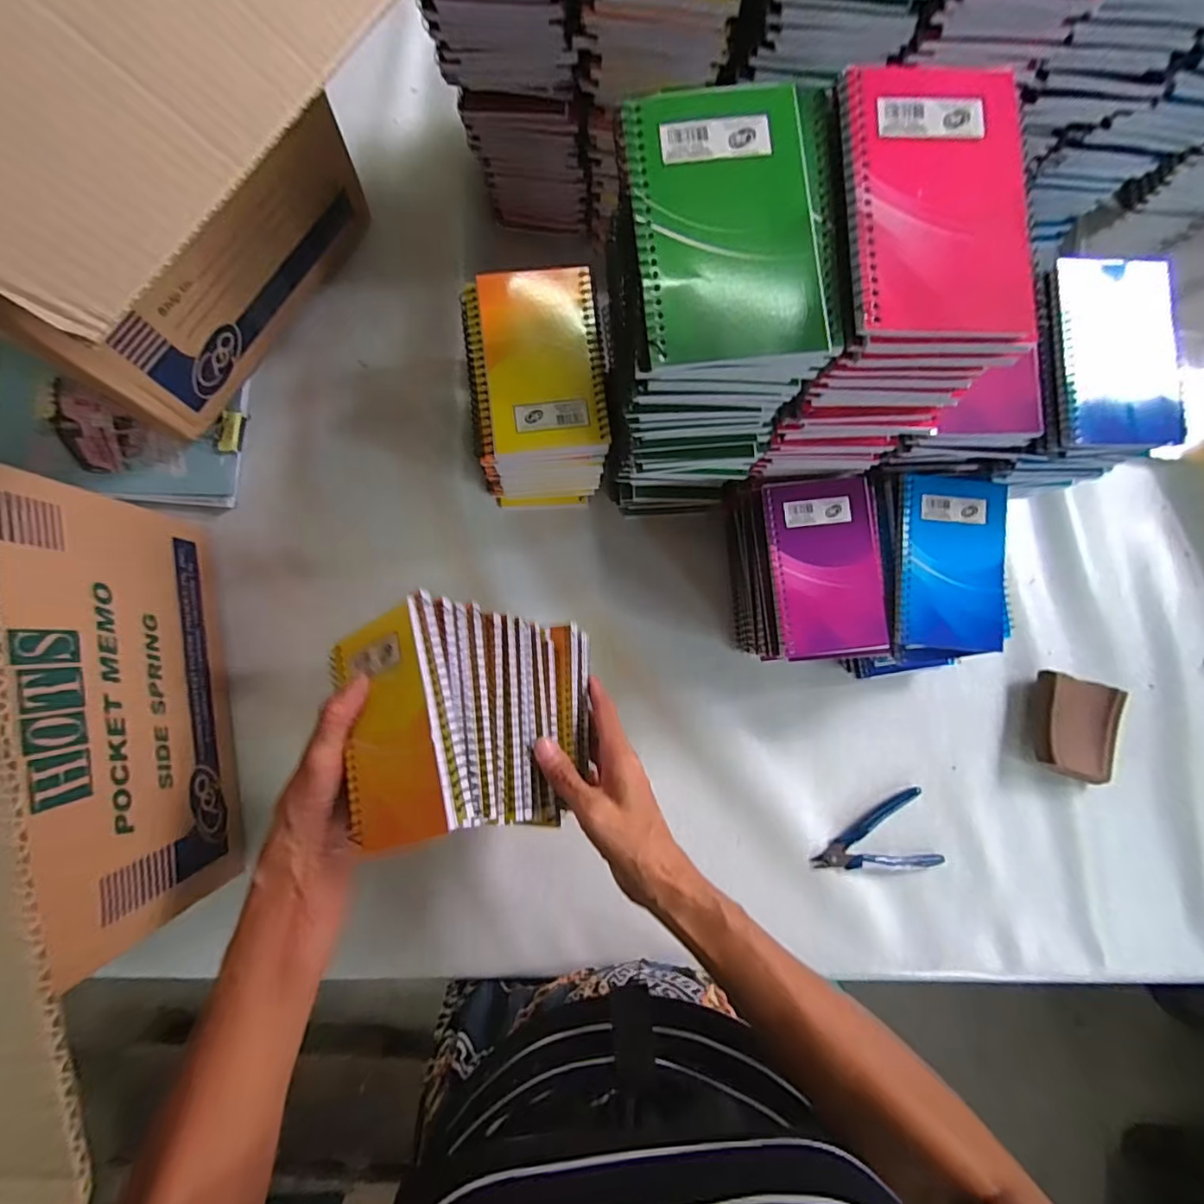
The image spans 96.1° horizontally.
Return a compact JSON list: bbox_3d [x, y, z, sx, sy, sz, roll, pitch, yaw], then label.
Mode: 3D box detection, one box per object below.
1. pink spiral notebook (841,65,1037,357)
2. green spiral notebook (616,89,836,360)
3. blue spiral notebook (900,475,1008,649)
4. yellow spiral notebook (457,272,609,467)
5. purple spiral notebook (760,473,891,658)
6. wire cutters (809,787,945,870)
[{"bbox_3d":[0.157,-0.185,0.252,0.083,0.012,0.137,-1,85,-4],"label":"pink spiral notebook"},{"bbox_3d":[0.057,-0.172,0.246,0.084,0.007,0.127,-7,86,-4],"label":"green spiral notebook"},{"bbox_3d":[0.268,-0.033,0.411,0.078,0.009,0.137,5,85,-3],"label":"blue spiral notebook"},{"bbox_3d":[-0.048,-0.167,0.385,0.095,0.015,0.136,-6,85,-4],"label":"yellow spiral notebook"},{"bbox_3d":[0.171,-0.026,0.407,0.083,0.007,0.134,-6,85,-4],"label":"purple spiral notebook"},{"bbox_3d":[0.249,0.219,0.493,0.114,0.011,0.065,-14,86,-5],"label":"wire cutters"}]

